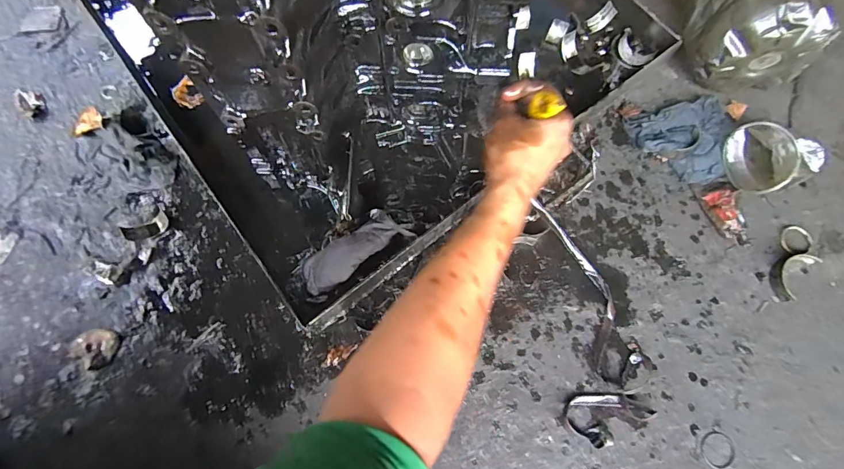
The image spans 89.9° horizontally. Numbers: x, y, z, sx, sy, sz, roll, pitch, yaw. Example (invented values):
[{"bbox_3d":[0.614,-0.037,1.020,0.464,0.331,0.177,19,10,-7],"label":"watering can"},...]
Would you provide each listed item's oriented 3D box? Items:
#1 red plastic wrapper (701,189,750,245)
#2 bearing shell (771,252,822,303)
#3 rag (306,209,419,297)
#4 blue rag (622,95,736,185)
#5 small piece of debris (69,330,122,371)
[{"bbox_3d":[0.431,-0.025,0.592,0.041,0.018,0.081,-24,74,-10],"label":"red plastic wrapper"},{"bbox_3d":[0.488,0.052,0.559,0.080,0.018,0.033,-42,77,-14],"label":"bearing shell"},{"bbox_3d":[-0.086,0.018,0.533,0.147,0.045,0.066,-33,75,-12],"label":"rag"},{"bbox_3d":[0.396,-0.136,0.627,0.147,0.026,0.123,-15,72,-7],"label":"blue rag"},{"bbox_3d":[-0.416,0.142,0.539,0.057,0.004,0.049,33,73,9],"label":"small piece of debris"}]

